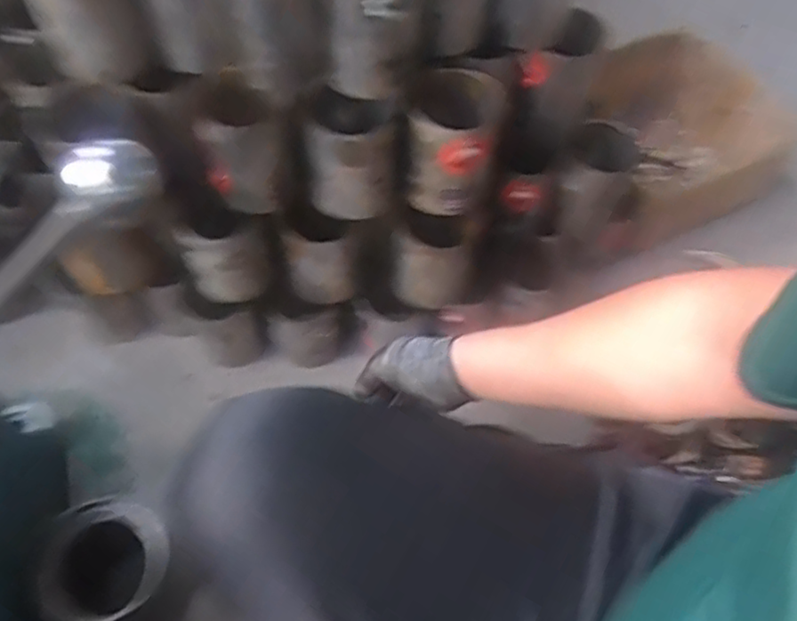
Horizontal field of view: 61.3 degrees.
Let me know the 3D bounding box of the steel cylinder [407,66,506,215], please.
[{"bbox_3d":[0.062,-0.191,0.747,0.095,0.132,0.106,9,60,4],"label":"steel cylinder"}]

